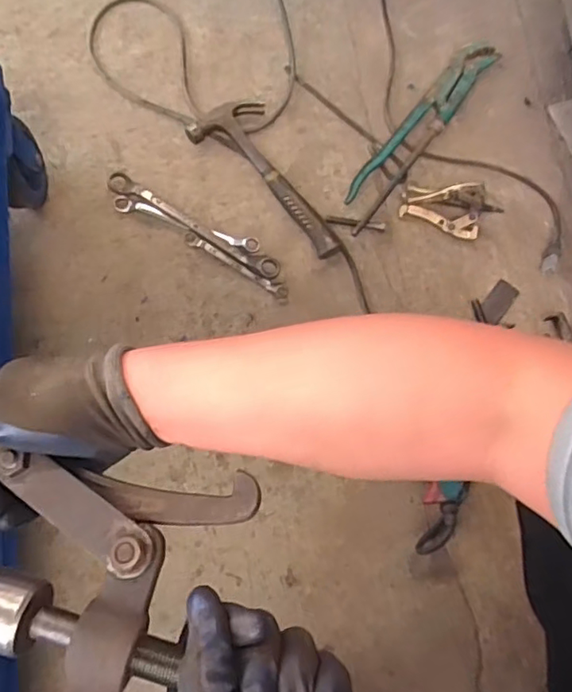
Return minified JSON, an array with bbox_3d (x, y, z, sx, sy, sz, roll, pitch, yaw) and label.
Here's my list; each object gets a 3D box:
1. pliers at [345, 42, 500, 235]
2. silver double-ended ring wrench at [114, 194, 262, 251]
[{"bbox_3d":[0.221,-0.362,0.938,0.067,0.024,0.409,37,80,11],"label":"pliers"},{"bbox_3d":[-0.162,-0.200,0.911,0.253,0.024,0.026,18,77,7],"label":"silver double-ended ring wrench"}]

